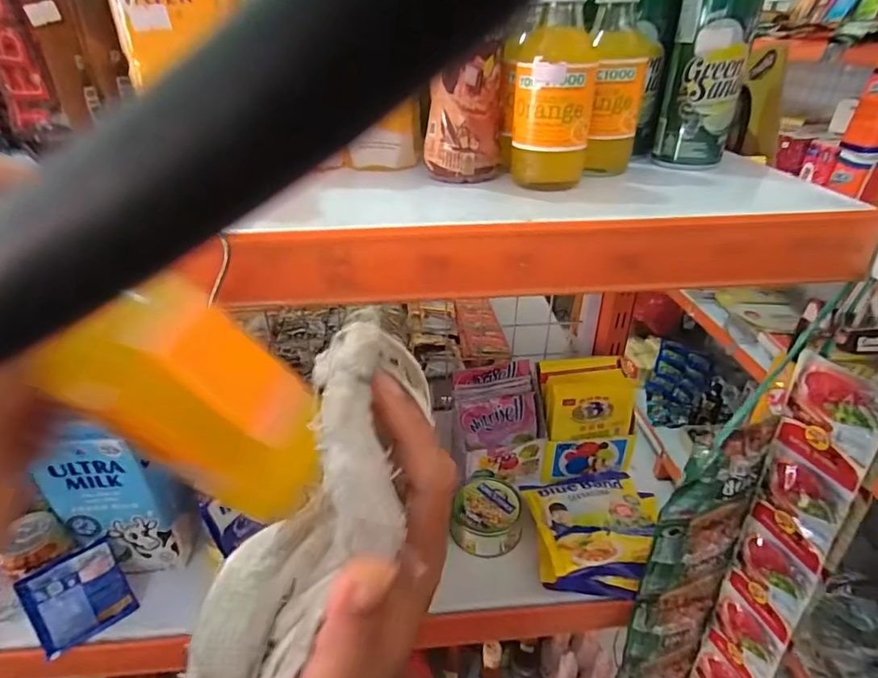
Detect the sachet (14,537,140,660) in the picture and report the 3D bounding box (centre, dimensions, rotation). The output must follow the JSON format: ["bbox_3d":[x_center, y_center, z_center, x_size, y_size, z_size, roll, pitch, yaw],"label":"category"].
[{"bbox_3d":[-0.332,0.239,0.462,0.074,0.080,0.007,-26,11,-42],"label":"sachet"}]

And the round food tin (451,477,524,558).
[{"bbox_3d":[0.056,0.197,0.554,0.072,0.029,0.086,8,34,13],"label":"round food tin"}]

